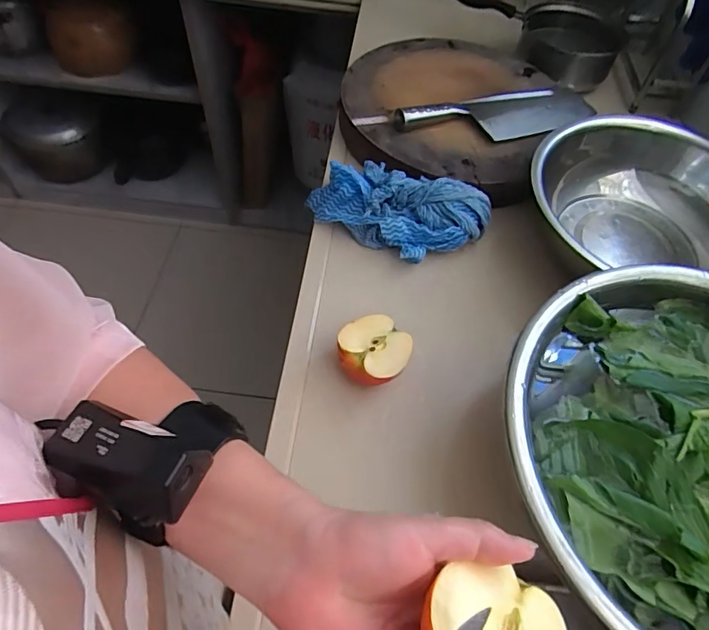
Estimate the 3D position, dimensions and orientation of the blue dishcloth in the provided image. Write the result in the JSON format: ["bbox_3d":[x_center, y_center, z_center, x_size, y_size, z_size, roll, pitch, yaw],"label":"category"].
[{"bbox_3d":[0.055,-0.143,0.638,0.235,0.061,0.118,21,59,10],"label":"blue dishcloth"}]

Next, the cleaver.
[{"bbox_3d":[0.236,-0.310,0.735,0.342,0.032,0.106,-21,61,-16],"label":"cleaver"}]

